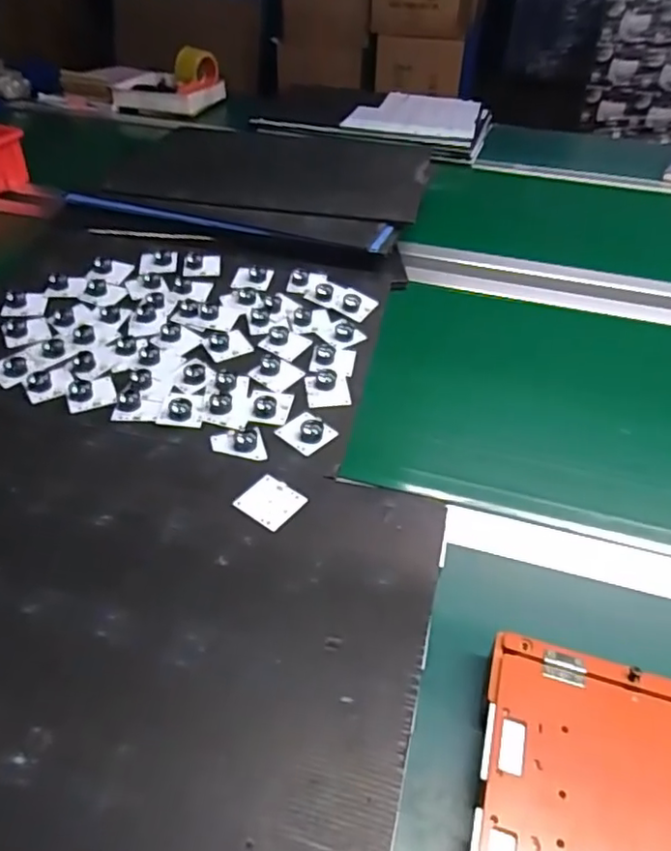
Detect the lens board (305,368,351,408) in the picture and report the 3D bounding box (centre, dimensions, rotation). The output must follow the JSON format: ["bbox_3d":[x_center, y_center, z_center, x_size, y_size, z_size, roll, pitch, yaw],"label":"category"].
[{"bbox_3d":[-0.008,-0.042,0.647,0.045,0.016,0.047,-6,42,-9],"label":"lens board"}]

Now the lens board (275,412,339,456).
[{"bbox_3d":[-0.029,0.001,0.594,0.047,0.016,0.044,33,50,30],"label":"lens board"}]

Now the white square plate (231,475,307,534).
[{"bbox_3d":[-0.056,0.066,0.519,0.048,0.004,0.045,29,53,25],"label":"white square plate"}]

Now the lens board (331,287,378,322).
[{"bbox_3d":[0.026,-0.153,0.753,0.043,0.015,0.041,30,48,28],"label":"lens board"}]

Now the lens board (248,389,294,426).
[{"bbox_3d":[-0.068,-0.024,0.620,0.044,0.012,0.045,5,42,3],"label":"lens board"}]

